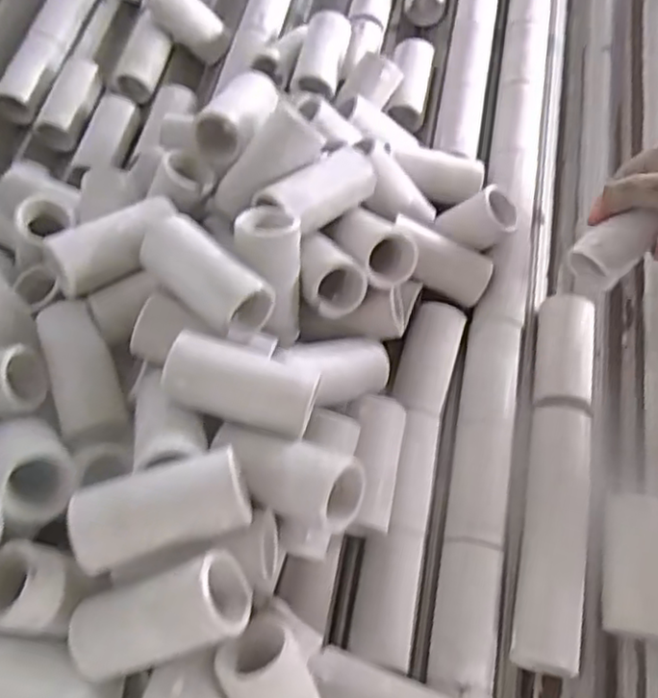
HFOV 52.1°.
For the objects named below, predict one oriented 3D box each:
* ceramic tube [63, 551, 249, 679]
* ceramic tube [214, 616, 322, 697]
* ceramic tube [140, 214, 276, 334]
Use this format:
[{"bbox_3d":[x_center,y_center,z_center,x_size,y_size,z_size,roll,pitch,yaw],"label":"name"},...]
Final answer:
[{"bbox_3d":[-0.085,0.131,0.328,0.088,0.031,0.039,-22,65,6],"label":"ceramic tube"},{"bbox_3d":[-0.024,0.180,0.340,0.039,0.091,0.031,-26,23,-10],"label":"ceramic tube"},{"bbox_3d":[-0.075,-0.045,0.410,0.043,0.035,0.088,-41,69,-17],"label":"ceramic tube"}]

